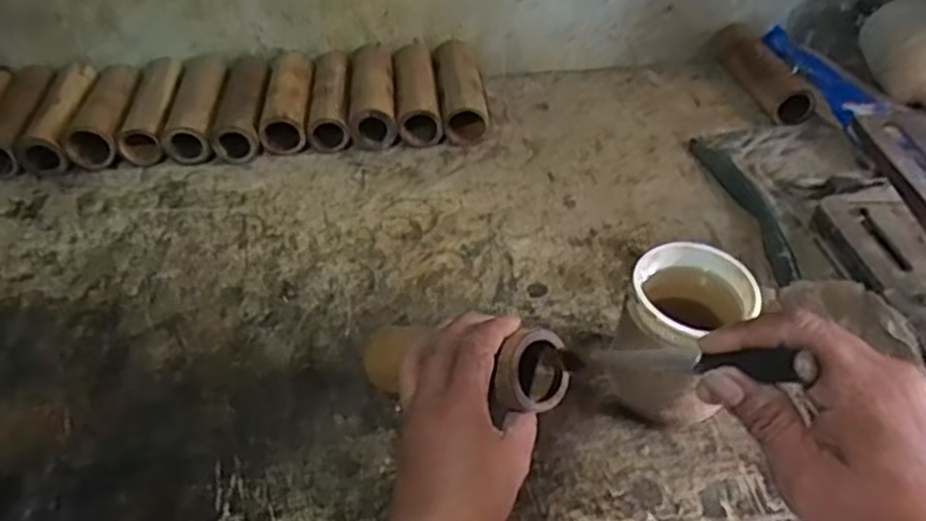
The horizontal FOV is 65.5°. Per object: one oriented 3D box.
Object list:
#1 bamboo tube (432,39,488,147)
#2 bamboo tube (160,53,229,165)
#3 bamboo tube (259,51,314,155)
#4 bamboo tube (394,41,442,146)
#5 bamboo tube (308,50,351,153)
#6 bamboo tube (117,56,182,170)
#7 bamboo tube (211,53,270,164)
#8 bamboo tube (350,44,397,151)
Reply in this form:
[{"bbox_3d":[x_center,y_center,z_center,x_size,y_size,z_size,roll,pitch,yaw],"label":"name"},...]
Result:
[{"bbox_3d":[-0.006,-0.225,0.932,0.056,0.053,0.177,-6,46,-2],"label":"bamboo tube"},{"bbox_3d":[-0.332,-0.196,0.910,0.057,0.041,0.181,-6,46,-2],"label":"bamboo tube"},{"bbox_3d":[-0.219,-0.209,0.923,0.058,0.052,0.172,-5,46,-1],"label":"bamboo tube"},{"bbox_3d":[-0.062,-0.220,0.933,0.053,0.049,0.179,-7,46,-3],"label":"bamboo tube"},{"bbox_3d":[-0.170,-0.211,0.926,0.047,0.043,0.180,-6,46,-2],"label":"bamboo tube"},{"bbox_3d":[-0.390,-0.197,0.916,0.056,0.046,0.184,-7,46,-3],"label":"bamboo tube"},{"bbox_3d":[-0.277,-0.200,0.913,0.056,0.045,0.185,-6,46,-2],"label":"bamboo tube"},{"bbox_3d":[-0.115,-0.217,0.925,0.053,0.051,0.178,-6,46,-2],"label":"bamboo tube"}]

